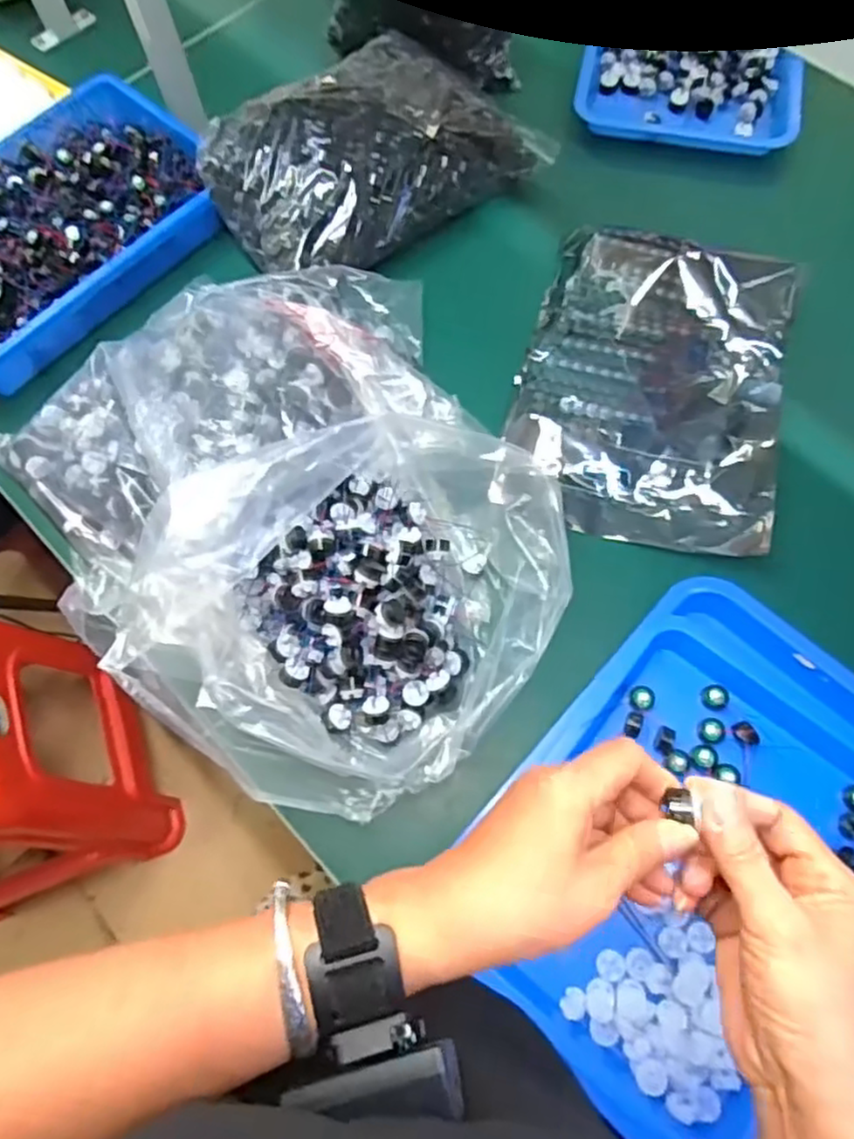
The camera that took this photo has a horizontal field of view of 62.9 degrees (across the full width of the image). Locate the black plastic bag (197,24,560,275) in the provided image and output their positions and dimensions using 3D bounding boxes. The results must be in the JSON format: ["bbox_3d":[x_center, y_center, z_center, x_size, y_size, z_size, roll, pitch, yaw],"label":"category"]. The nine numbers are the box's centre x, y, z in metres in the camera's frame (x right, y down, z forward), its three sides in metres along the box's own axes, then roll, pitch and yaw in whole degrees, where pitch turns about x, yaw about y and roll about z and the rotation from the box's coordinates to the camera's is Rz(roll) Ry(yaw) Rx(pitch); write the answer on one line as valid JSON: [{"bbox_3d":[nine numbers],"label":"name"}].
[{"bbox_3d":[-0.062,-0.457,0.756,0.340,0.085,0.209,-35,73,-10],"label":"black plastic bag"}]

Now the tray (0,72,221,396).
[{"bbox_3d":[-0.418,-0.386,0.777,0.250,0.053,0.371,41,76,15],"label":"tray"}]

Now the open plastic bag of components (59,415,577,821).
[{"bbox_3d":[-0.037,0.019,0.550,0.352,0.161,0.254,-41,74,-12],"label":"open plastic bag of components"}]

